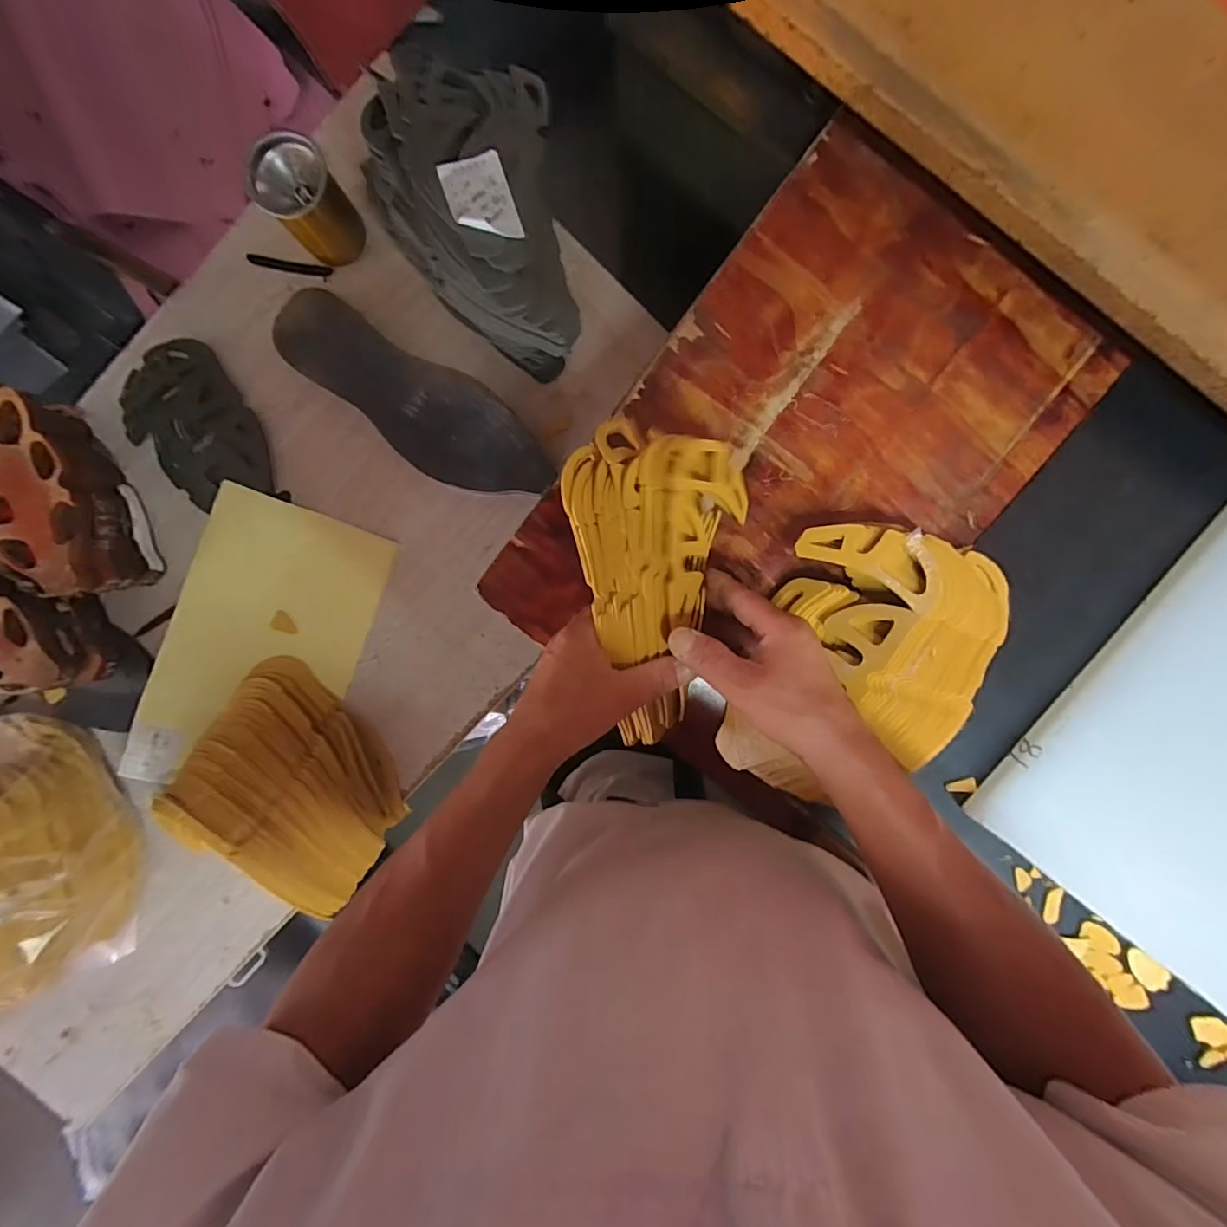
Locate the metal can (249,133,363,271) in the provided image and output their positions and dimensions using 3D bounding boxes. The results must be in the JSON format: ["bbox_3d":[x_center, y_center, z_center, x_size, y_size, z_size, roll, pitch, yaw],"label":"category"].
[{"bbox_3d":[-0.306,-0.413,0.543,0.071,0.089,0.069,0,94,1],"label":"metal can"}]

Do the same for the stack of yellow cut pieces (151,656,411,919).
[{"bbox_3d":[-0.353,0.195,0.605,0.229,0.075,0.197,35,94,-1],"label":"stack of yellow cut pieces"}]

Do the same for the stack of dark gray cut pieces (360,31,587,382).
[{"bbox_3d":[-0.130,-0.357,0.515,0.166,0.164,0.225,-8,94,2],"label":"stack of dark gray cut pieces"}]

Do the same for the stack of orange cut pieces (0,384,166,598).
[{"bbox_3d":[-0.585,-0.117,0.568,0.115,0.097,0.208,-19,93,2],"label":"stack of orange cut pieces"}]

